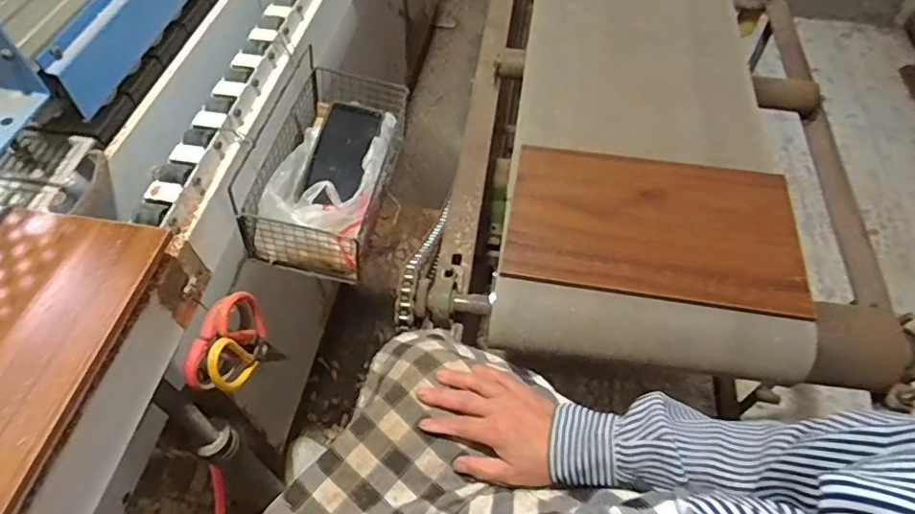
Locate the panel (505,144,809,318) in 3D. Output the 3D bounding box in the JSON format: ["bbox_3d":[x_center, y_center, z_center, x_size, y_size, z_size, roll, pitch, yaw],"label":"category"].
[{"bbox_3d":[0.264,-0.049,0.748,0.377,0.010,0.233,8,57,4],"label":"panel"}]

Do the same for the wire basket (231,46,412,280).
[{"bbox_3d":[-0.152,-0.118,0.682,0.127,0.121,0.262,9,55,4],"label":"wire basket"}]

